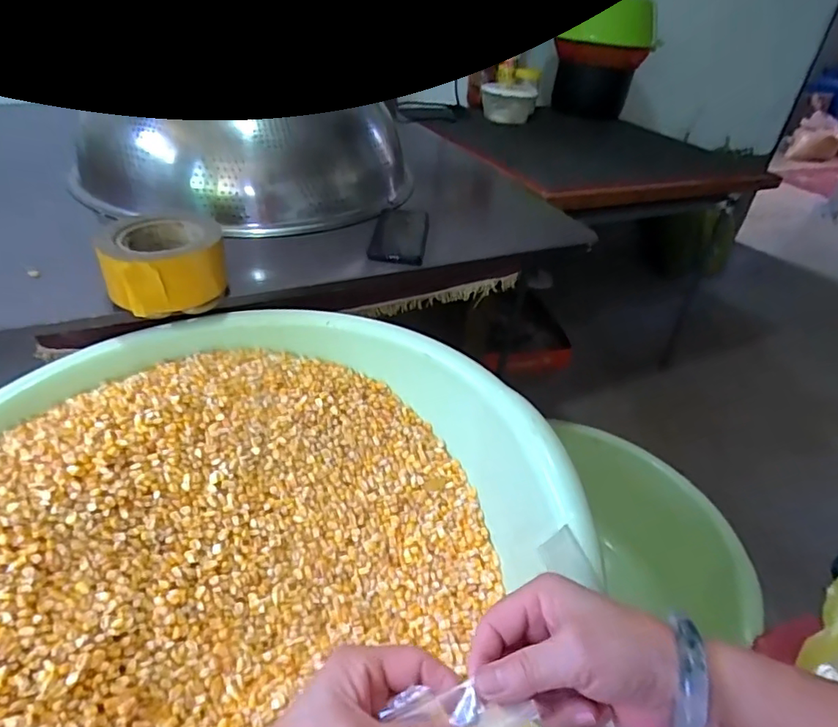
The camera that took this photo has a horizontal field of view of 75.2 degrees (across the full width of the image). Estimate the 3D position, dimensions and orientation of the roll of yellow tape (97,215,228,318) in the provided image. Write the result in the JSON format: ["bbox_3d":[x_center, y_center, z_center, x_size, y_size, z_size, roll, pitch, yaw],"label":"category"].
[{"bbox_3d":[-0.281,-0.109,0.607,0.120,0.080,0.120,3,38,-3],"label":"roll of yellow tape"}]

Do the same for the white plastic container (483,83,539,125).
[{"bbox_3d":[0.249,-0.723,1.514,0.146,0.094,0.185,11,38,7],"label":"white plastic container"}]

